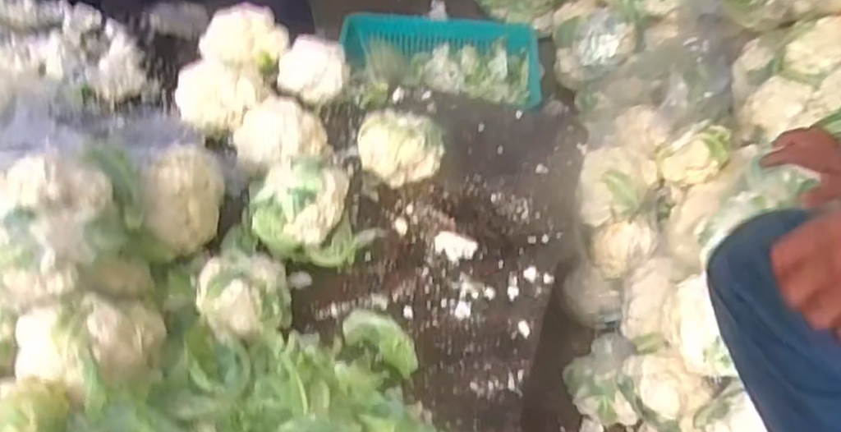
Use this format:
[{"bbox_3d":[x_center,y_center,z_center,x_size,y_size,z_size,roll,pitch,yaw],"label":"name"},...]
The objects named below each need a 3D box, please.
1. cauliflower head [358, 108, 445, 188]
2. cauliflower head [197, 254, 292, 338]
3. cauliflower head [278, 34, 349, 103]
[{"bbox_3d":[-0.037,-0.128,1.196,0.152,0.124,0.146,1,47,-1],"label":"cauliflower head"},{"bbox_3d":[-0.246,0.120,0.926,0.126,0.100,0.113,-19,51,-18],"label":"cauliflower head"},{"bbox_3d":[-0.218,-0.301,1.329,0.143,0.082,0.113,-3,48,-5],"label":"cauliflower head"}]

